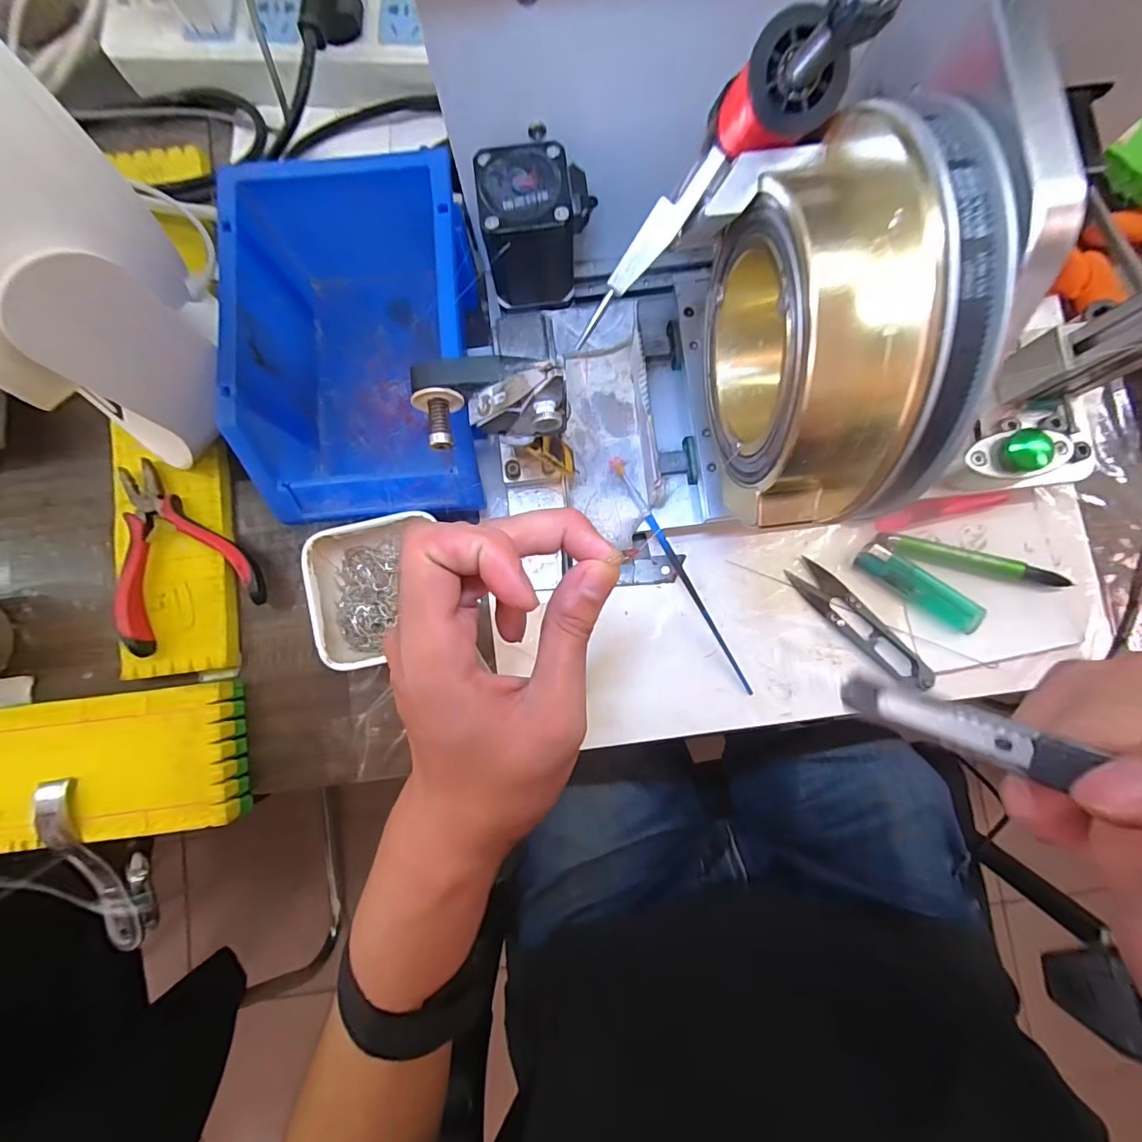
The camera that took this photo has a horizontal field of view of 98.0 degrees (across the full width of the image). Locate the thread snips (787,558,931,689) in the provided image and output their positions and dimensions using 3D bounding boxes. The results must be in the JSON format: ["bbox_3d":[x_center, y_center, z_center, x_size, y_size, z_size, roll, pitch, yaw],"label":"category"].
[{"bbox_3d":[0.177,0.033,0.304,0.022,0.010,0.102,-44,86,-3],"label":"thread snips"}]

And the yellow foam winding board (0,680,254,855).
[{"bbox_3d":[-0.374,0.128,0.292,0.349,0.027,0.082,-7,85,0],"label":"yellow foam winding board"}]

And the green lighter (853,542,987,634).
[{"bbox_3d":[0.215,0.011,0.305,0.079,0.009,0.019,35,86,3],"label":"green lighter"}]

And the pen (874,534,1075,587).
[{"bbox_3d":[0.249,-0.006,0.307,0.119,0.010,0.013,12,85,1],"label":"pen"}]

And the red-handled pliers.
[{"bbox_3d":[-0.243,-0.015,0.301,0.078,0.016,0.107,-26,84,-5],"label":"red-handled pliers"}]

